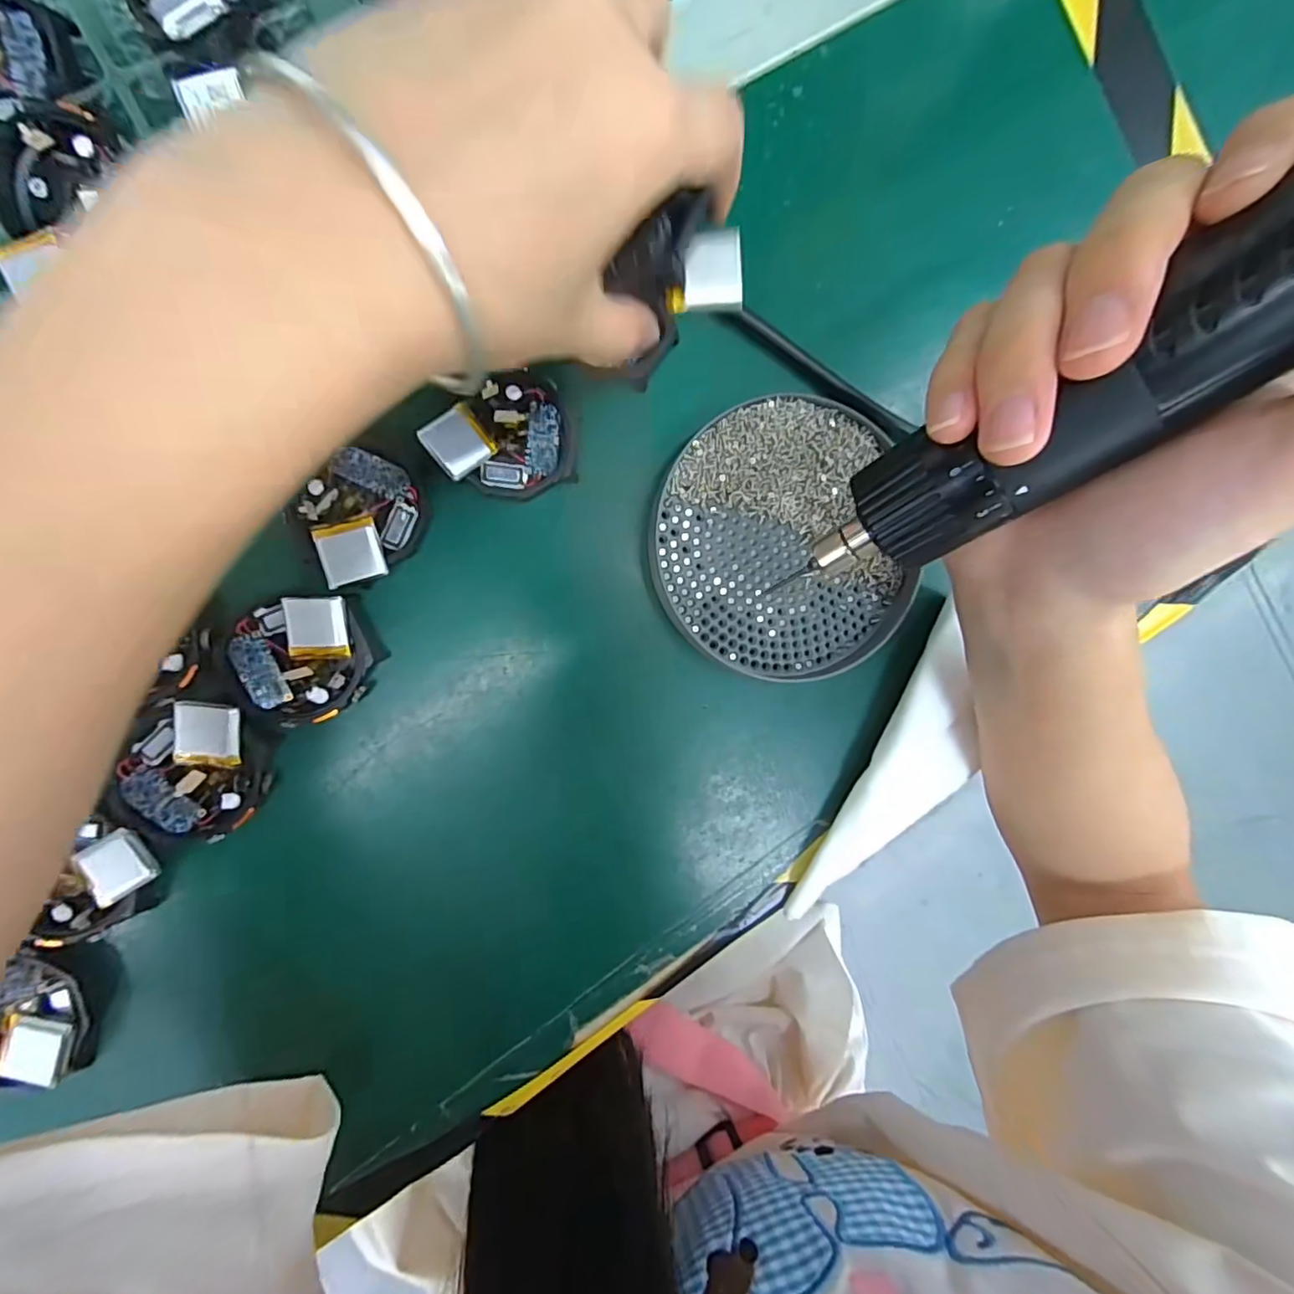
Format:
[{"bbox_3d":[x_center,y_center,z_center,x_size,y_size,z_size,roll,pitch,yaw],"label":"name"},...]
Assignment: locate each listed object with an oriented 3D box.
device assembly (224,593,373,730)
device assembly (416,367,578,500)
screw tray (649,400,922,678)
[{"bbox_3d":[-0.128,0.004,0.215,0.044,0.010,0.045,0,92,-10],"label":"device assembly"},{"bbox_3d":[-0.055,-0.080,0.223,0.054,0.015,0.044,-23,95,-8],"label":"device assembly"},{"bbox_3d":[0.056,-0.041,0.239,0.101,0.015,0.112,-19,95,-8],"label":"screw tray"}]

